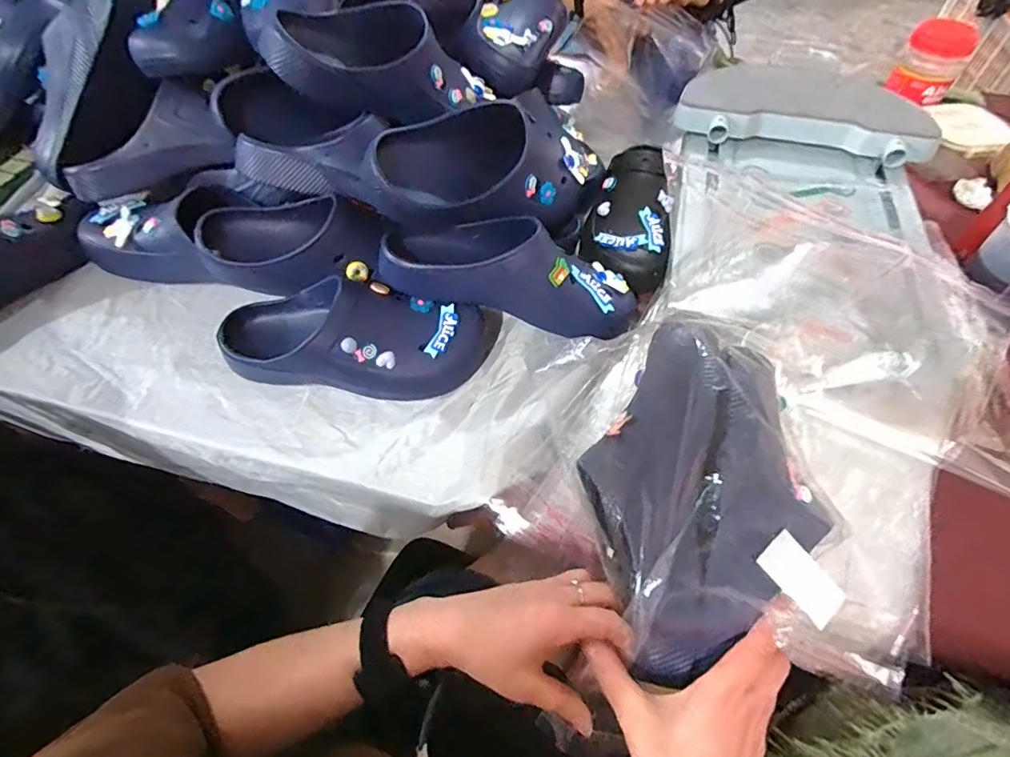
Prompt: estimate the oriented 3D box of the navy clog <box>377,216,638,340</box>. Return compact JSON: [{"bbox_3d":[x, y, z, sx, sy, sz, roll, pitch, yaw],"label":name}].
[{"bbox_3d":[0.007,-0.133,0.570,0.282,0.081,0.116,15,57,10],"label":"navy clog"}]

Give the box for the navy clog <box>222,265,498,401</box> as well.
[{"bbox_3d":[-0.166,-0.049,0.565,0.300,0.088,0.122,5,56,3],"label":"navy clog"}]

